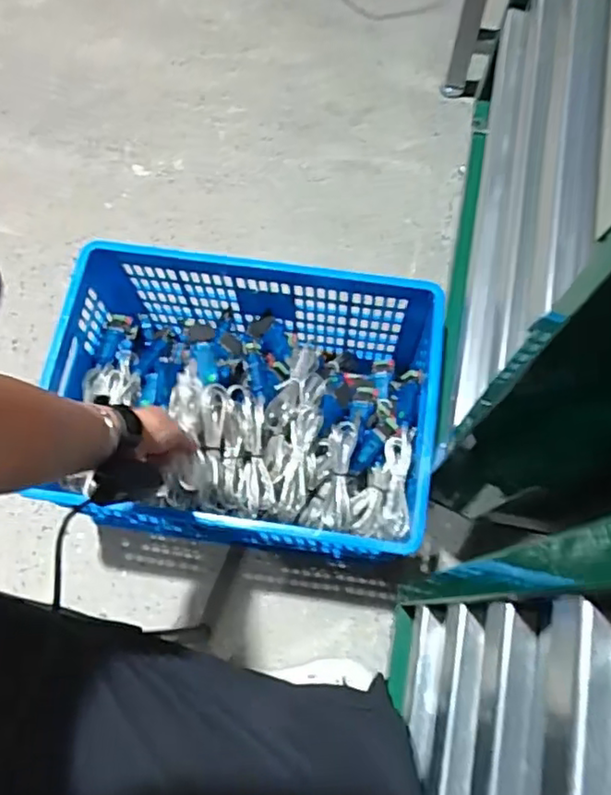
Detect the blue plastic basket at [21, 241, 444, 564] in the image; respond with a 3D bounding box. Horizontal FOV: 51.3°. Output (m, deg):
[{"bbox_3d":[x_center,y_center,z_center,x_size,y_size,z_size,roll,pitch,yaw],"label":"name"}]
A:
[{"bbox_3d":[-0.082,0.017,0.870,0.479,0.232,0.356,8,72,2],"label":"blue plastic basket"}]

